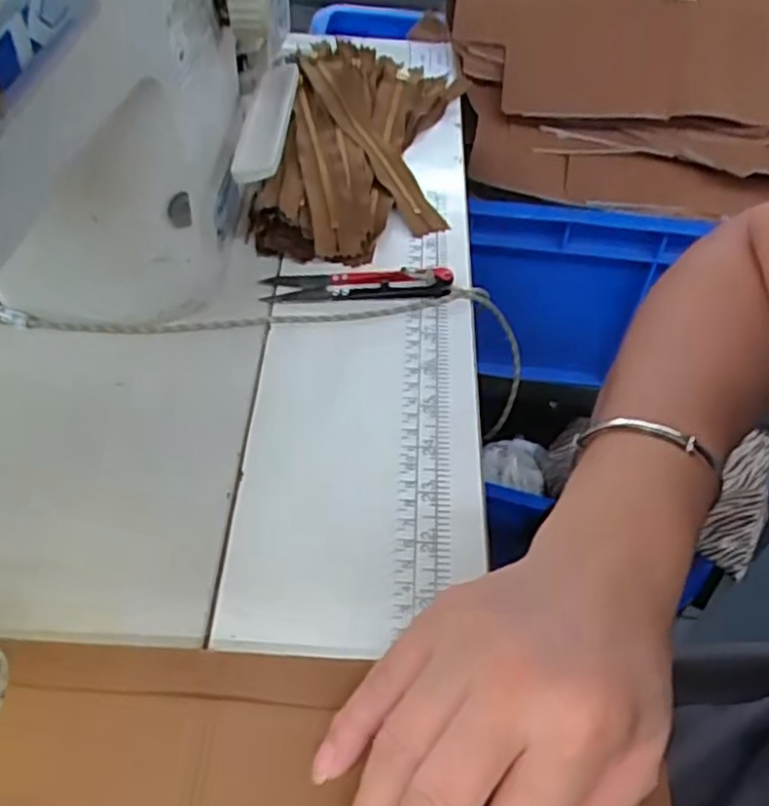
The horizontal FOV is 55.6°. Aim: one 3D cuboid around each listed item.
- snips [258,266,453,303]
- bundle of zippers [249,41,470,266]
[{"bbox_3d":[-0.015,-0.069,0.414,0.105,0.013,0.024,2,50,-4],"label":"snips"},{"bbox_3d":[-0.012,-0.173,0.492,0.121,0.033,0.225,6,50,0],"label":"bundle of zippers"}]

